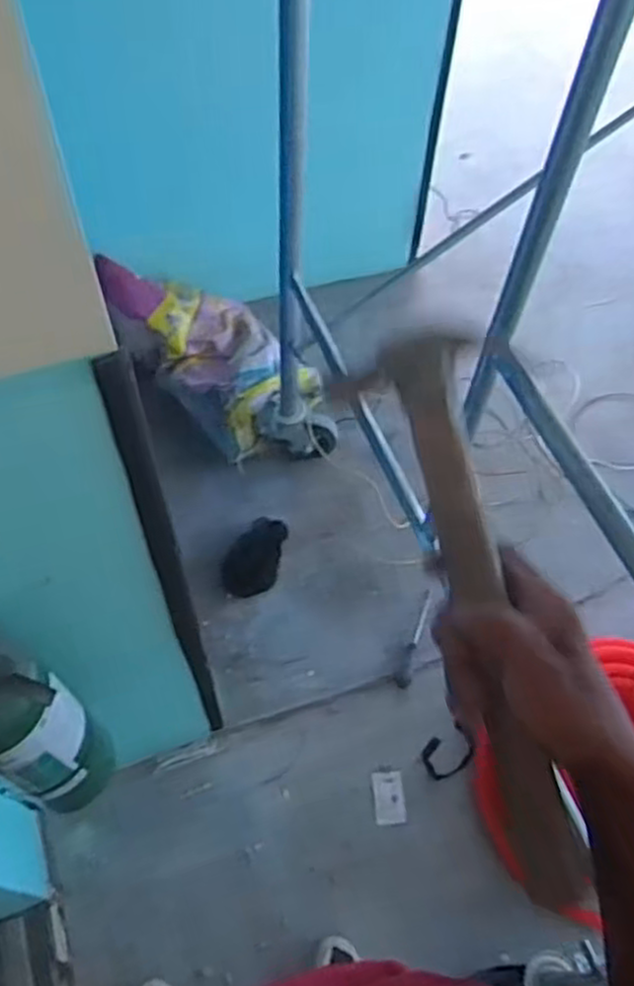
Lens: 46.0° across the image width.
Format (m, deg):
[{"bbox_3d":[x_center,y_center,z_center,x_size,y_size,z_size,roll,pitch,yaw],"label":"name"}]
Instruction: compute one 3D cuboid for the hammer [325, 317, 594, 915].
[{"bbox_3d":[0.089,0.067,0.409,0.068,0.053,0.314,-14,85,-11],"label":"hammer"}]

